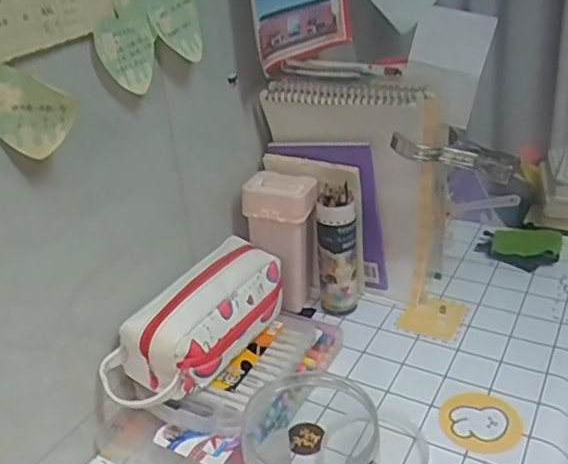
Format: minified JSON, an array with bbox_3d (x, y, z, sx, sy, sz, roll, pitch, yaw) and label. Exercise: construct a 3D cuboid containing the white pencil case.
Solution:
[{"bbox_3d":[-0.090,0.091,0.627,0.101,0.089,0.207,12,32,28],"label":"white pencil case"}]

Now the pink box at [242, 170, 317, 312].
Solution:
[{"bbox_3d":[0.002,0.013,0.770,0.085,0.168,0.070,7,30,18],"label":"pink box"}]

